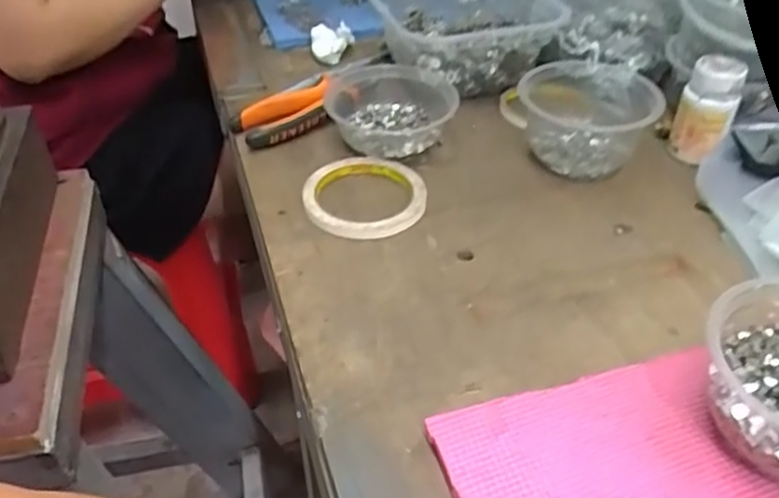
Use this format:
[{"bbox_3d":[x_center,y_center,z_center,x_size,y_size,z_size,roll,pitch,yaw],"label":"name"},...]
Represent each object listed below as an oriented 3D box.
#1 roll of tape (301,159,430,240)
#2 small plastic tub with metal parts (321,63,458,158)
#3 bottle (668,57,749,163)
[{"bbox_3d":[-0.019,-0.042,0.554,0.096,0.016,0.095,-1,41,1],"label":"roll of tape"},{"bbox_3d":[0.002,-0.124,0.627,0.117,0.043,0.119,-1,41,1],"label":"small plastic tub with metal parts"},{"bbox_3d":[0.267,-0.116,0.581,0.044,0.080,0.046,16,44,20],"label":"bottle"}]

